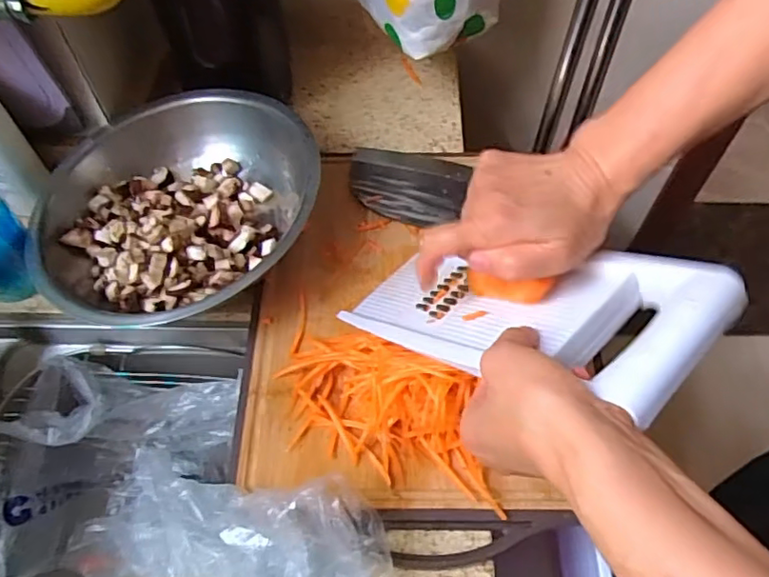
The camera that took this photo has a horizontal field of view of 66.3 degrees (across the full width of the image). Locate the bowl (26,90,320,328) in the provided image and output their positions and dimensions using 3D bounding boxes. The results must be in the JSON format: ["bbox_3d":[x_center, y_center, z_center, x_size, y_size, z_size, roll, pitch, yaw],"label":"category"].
[{"bbox_3d":[-0.187,-0.069,0.540,0.248,0.078,0.246,0,58,0],"label":"bowl"}]

